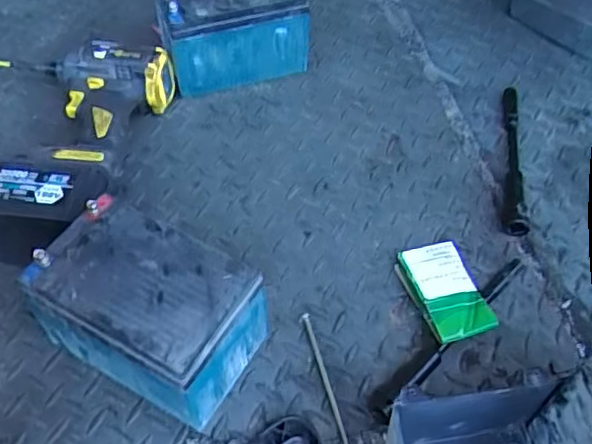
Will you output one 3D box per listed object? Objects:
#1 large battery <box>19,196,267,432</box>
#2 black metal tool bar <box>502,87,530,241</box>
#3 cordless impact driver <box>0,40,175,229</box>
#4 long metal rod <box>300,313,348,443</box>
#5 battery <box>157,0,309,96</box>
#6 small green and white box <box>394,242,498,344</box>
[{"bbox_3d":[-0.116,0.071,0.496,0.158,0.103,0.102,24,57,18],"label":"large battery"},{"bbox_3d":[0.226,-0.069,0.643,0.023,0.021,0.193,9,54,7],"label":"black metal tool bar"},{"bbox_3d":[-0.276,-0.088,0.633,0.246,0.076,0.241,7,54,6],"label":"cordless impact driver"},{"bbox_3d":[0.025,0.130,0.514,0.007,0.004,0.123,-13,54,-9],"label":"long metal rod"},{"bbox_3d":[-0.070,-0.218,0.691,0.150,0.104,0.090,-15,52,-11],"label":"battery"},{"bbox_3d":[0.129,0.060,0.545,0.054,0.015,0.095,-13,54,-9],"label":"small green and white box"}]

